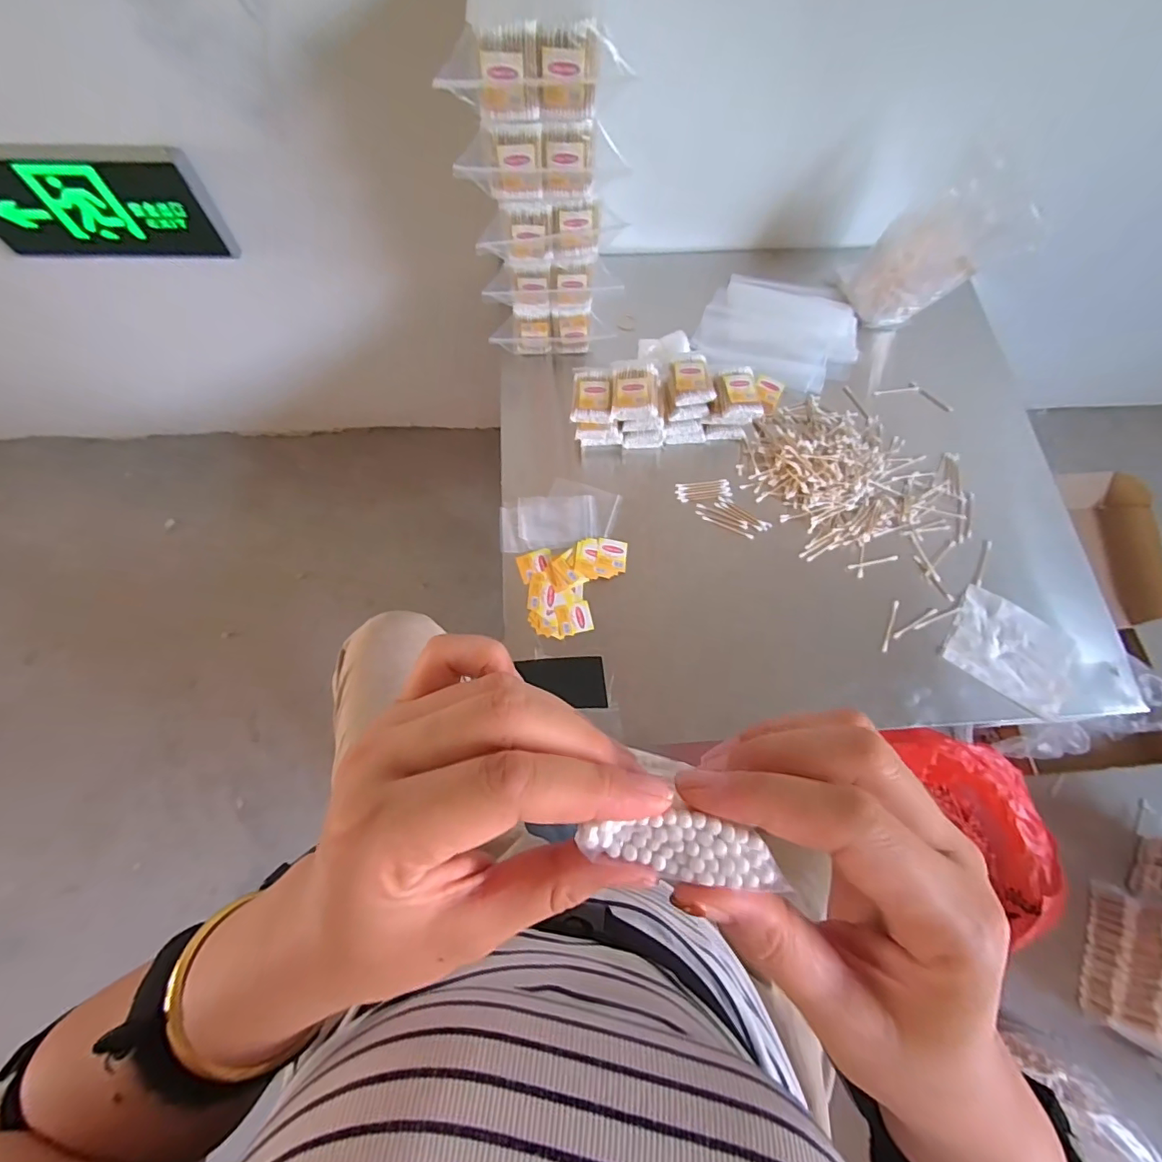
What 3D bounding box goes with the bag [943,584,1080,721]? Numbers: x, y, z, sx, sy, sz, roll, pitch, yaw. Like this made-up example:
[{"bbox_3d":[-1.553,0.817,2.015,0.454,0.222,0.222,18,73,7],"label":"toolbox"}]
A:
[{"bbox_3d":[0.540,0.090,0.641,0.148,0.018,0.114,38,74,12],"label":"bag"}]

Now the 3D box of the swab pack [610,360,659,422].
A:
[{"bbox_3d":[0.074,-0.257,0.691,0.064,0.029,0.083,3,70,0],"label":"swab pack"}]

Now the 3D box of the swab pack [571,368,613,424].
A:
[{"bbox_3d":[0.016,-0.253,0.698,0.053,0.015,0.076,5,70,0],"label":"swab pack"}]

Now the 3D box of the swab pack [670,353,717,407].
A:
[{"bbox_3d":[0.154,-0.280,0.711,0.053,0.015,0.077,-6,70,-3],"label":"swab pack"}]

